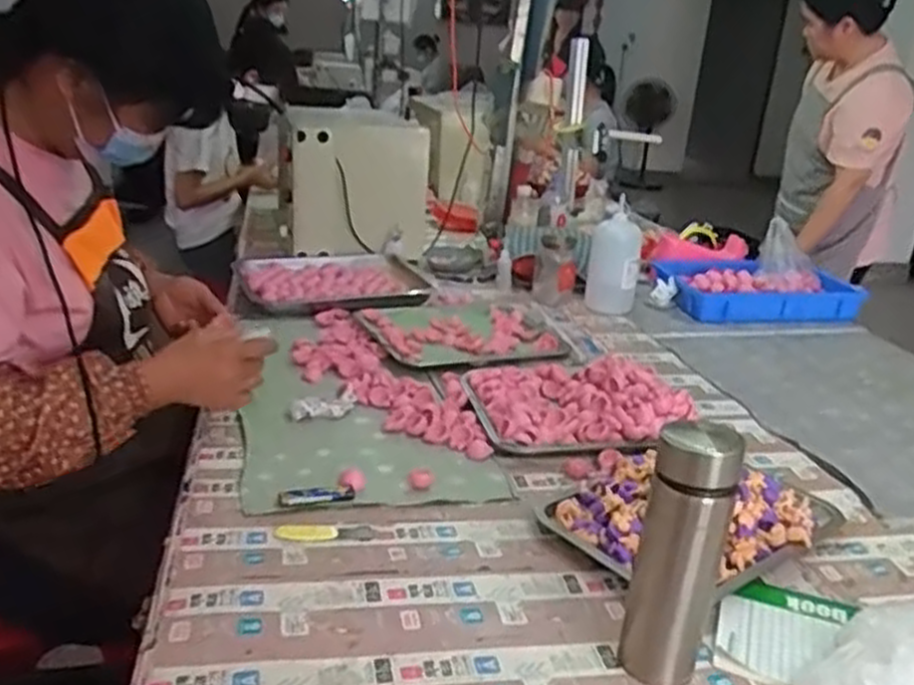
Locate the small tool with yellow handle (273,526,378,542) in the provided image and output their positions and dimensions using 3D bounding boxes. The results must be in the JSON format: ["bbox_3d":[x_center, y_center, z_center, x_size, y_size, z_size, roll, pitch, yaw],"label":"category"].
[{"bbox_3d":[-0.134,0.194,0.814,0.100,0.004,0.023,2,22,-11],"label":"small tool with yellow handle"}]

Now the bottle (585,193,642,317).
[{"bbox_3d":[0.302,-0.163,1.531,0.095,0.200,0.078,9,21,8],"label":"bottle"}]

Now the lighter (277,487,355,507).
[{"bbox_3d":[-0.151,0.166,0.865,0.079,0.009,0.024,-2,22,-20],"label":"lighter"}]

